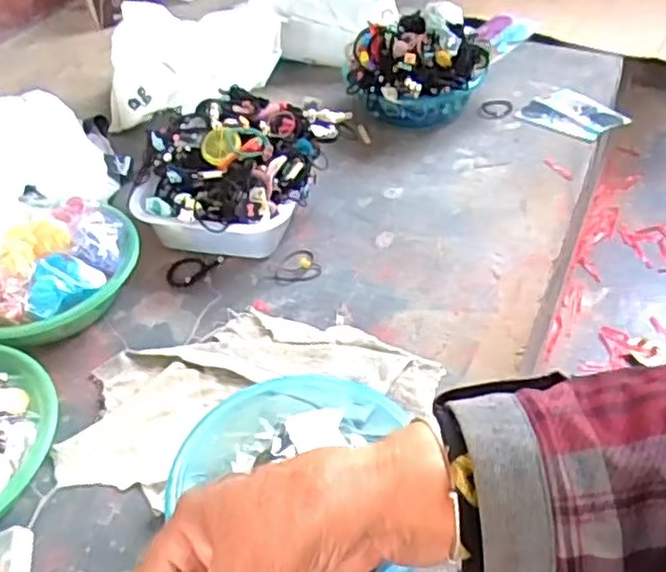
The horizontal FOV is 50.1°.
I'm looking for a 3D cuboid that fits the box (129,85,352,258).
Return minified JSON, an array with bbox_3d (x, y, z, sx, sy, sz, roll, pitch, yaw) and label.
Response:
[{"bbox_3d":[-0.132,-0.153,0.966,0.242,0.133,0.253,9,44,15],"label":"box"}]

